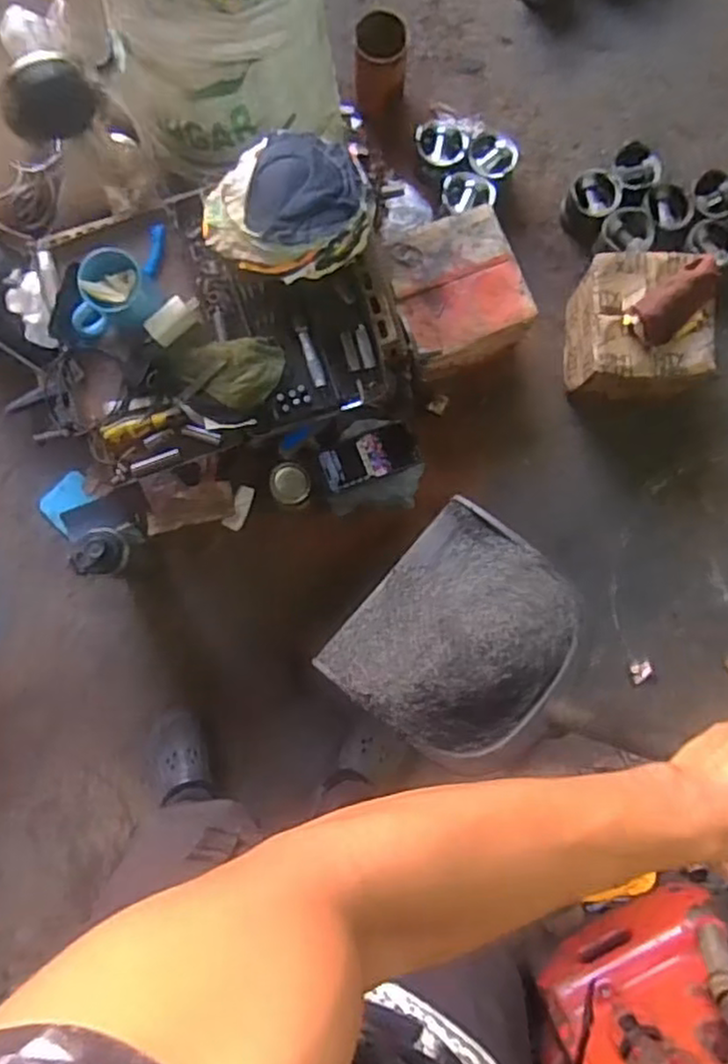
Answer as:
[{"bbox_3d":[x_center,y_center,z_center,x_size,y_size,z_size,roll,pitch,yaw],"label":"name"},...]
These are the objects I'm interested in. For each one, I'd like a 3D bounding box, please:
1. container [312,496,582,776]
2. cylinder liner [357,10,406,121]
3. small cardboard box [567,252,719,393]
[{"bbox_3d":[0.120,0.126,0.812,0.233,0.088,0.267,41,85,3],"label":"container"},{"bbox_3d":[0.033,-0.870,1.328,0.097,0.161,0.108,-2,84,-1],"label":"cylinder liner"},{"bbox_3d":[0.485,-0.358,1.246,0.200,0.189,0.222,1,84,-1],"label":"small cardboard box"}]

